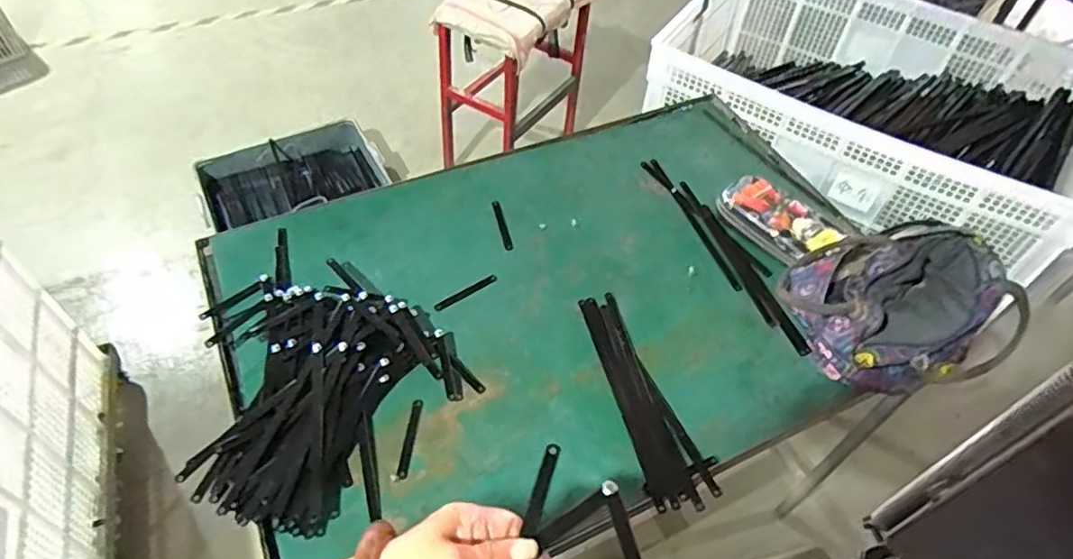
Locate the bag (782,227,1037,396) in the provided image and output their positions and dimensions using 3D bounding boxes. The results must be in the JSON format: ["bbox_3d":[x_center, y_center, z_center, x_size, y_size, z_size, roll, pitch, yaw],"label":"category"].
[{"bbox_3d":[0.444,0.033,0.837,0.233,0.143,0.174,-2,49,-4],"label":"bag"}]

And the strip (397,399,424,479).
[{"bbox_3d":[-0.153,0.193,0.781,0.013,0.004,0.100,13,54,-9],"label":"strip"}]

